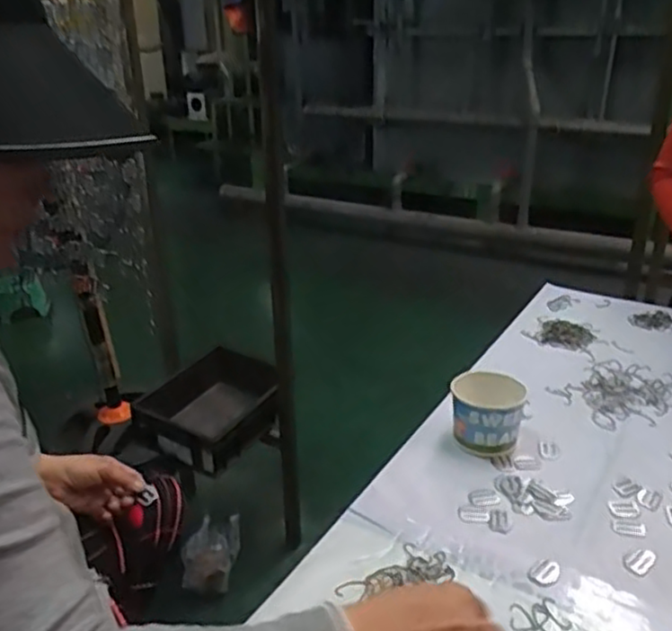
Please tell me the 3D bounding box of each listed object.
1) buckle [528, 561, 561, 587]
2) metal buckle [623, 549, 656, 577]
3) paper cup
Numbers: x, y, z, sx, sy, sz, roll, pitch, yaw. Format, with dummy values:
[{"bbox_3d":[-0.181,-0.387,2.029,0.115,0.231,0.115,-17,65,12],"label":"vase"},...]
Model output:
[{"bbox_3d":[0.205,0.250,0.663,0.026,0.004,0.039,17,29,34],"label":"buckle"},{"bbox_3d":[0.303,0.243,0.676,0.024,0.004,0.040,20,31,38],"label":"metal buckle"},{"bbox_3d":[0.186,0.125,0.842,0.090,0.083,0.079,7,25,16],"label":"paper cup"}]

